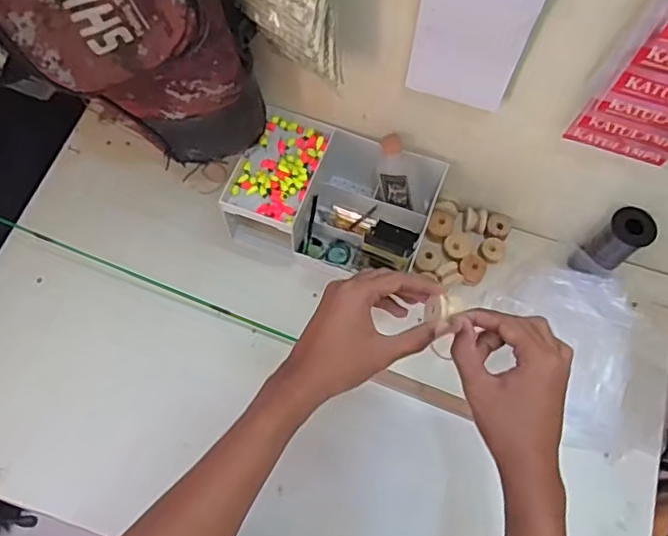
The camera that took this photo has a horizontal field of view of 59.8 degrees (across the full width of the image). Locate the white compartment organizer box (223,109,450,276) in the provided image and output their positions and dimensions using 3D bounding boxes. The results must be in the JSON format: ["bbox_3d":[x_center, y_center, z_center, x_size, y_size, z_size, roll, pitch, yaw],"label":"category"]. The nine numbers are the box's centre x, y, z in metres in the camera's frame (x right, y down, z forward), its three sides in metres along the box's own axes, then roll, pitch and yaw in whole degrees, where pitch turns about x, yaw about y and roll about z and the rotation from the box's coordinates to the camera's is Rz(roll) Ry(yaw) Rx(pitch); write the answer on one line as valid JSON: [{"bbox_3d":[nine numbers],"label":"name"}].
[{"bbox_3d":[0.001,-0.086,0.726,0.237,0.112,0.171,16,68,4],"label":"white compartment organizer box"}]

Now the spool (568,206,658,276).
[{"bbox_3d":[0.329,-0.027,0.686,0.045,0.107,0.046,1,67,-2],"label":"spool"}]

